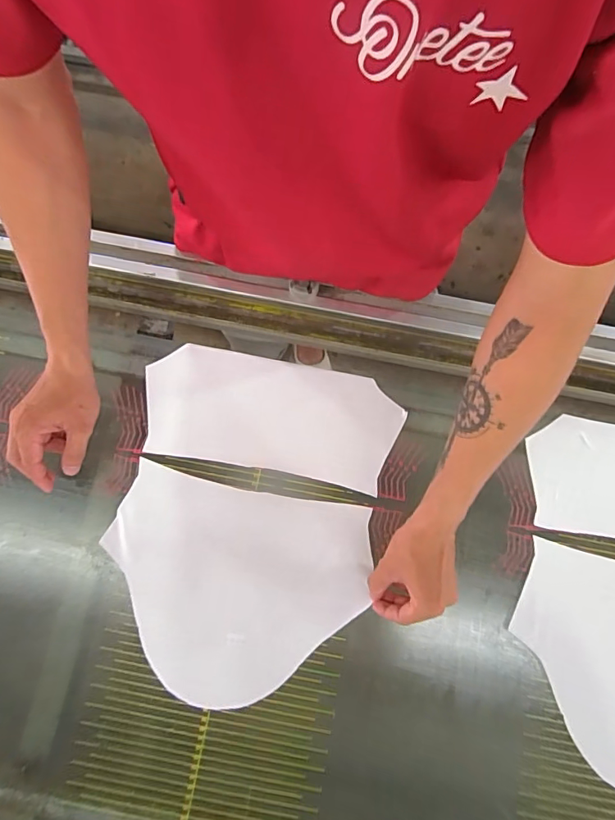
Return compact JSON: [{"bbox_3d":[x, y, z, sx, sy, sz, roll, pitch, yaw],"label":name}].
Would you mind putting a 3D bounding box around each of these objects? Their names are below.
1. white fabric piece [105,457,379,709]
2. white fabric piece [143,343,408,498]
[{"bbox_3d":[-0.090,0.206,0.543,0.296,0.013,0.234,12,74,2],"label":"white fabric piece"},{"bbox_3d":[-0.048,0.006,0.602,0.316,0.007,0.143,11,76,1],"label":"white fabric piece"}]

